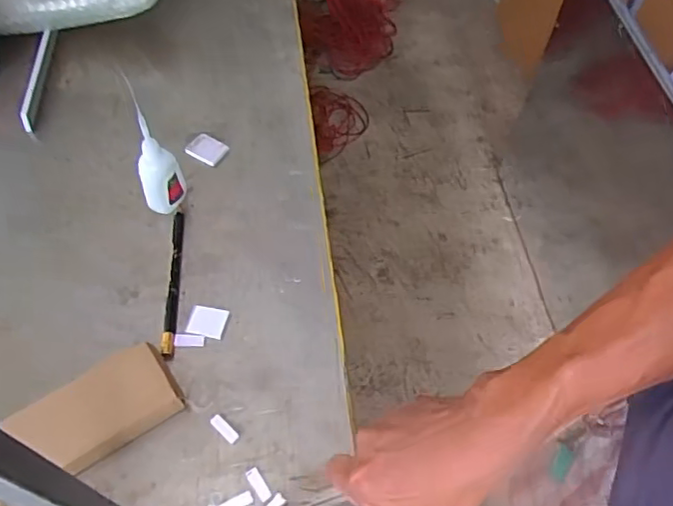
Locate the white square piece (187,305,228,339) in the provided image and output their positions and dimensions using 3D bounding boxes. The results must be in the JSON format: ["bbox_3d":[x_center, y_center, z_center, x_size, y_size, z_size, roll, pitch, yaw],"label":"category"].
[{"bbox_3d":[-0.112,0.059,0.522,0.030,0.005,0.028,11,57,5],"label":"white square piece"}]

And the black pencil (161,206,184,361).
[{"bbox_3d":[-0.145,0.023,0.537,0.011,0.008,0.153,-2,57,-4],"label":"black pencil"}]

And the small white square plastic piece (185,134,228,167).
[{"bbox_3d":[-0.136,-0.108,0.624,0.040,0.009,0.028,24,59,13],"label":"small white square plastic piece"}]

